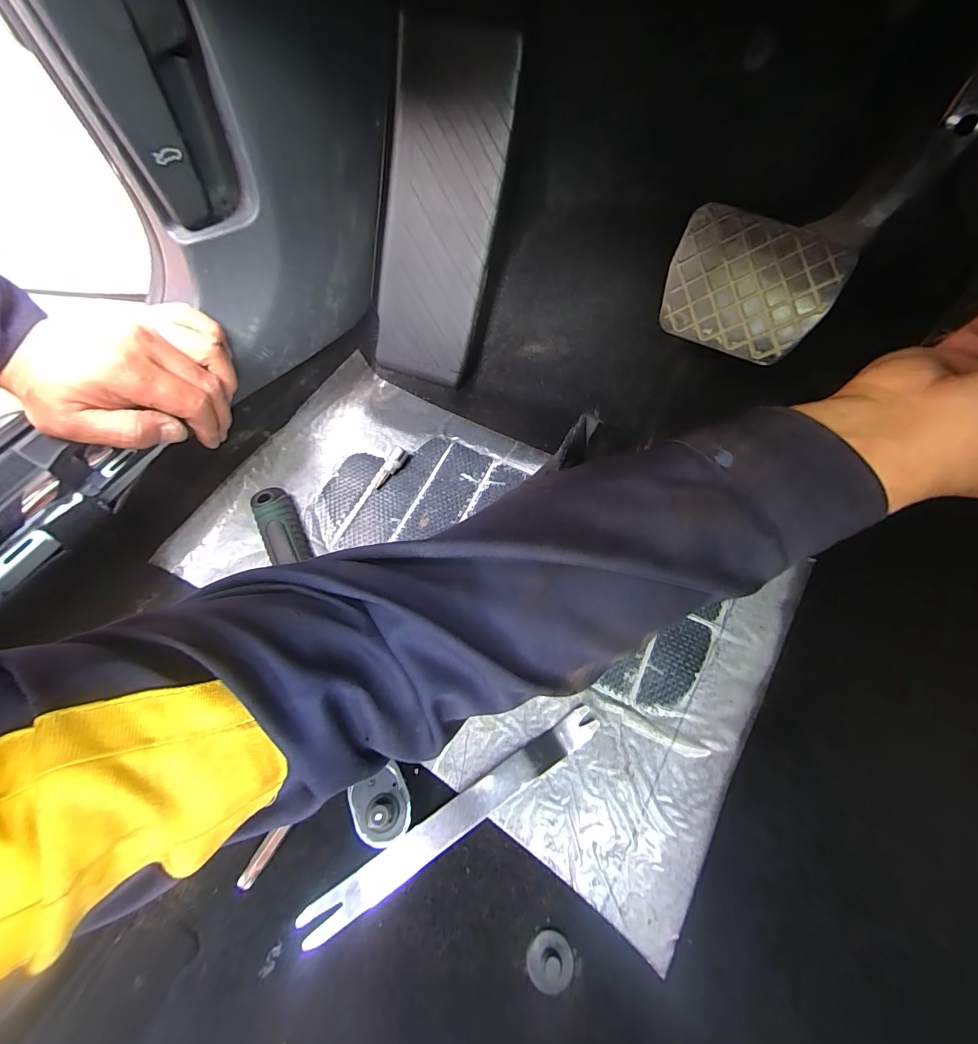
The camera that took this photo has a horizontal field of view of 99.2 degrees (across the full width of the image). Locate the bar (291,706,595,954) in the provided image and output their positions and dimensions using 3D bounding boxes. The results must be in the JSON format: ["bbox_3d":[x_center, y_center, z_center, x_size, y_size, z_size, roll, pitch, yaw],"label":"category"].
[{"bbox_3d":[-0.019,0.206,0.291,0.227,0.017,0.023,-31,67,-12],"label":"bar"}]

